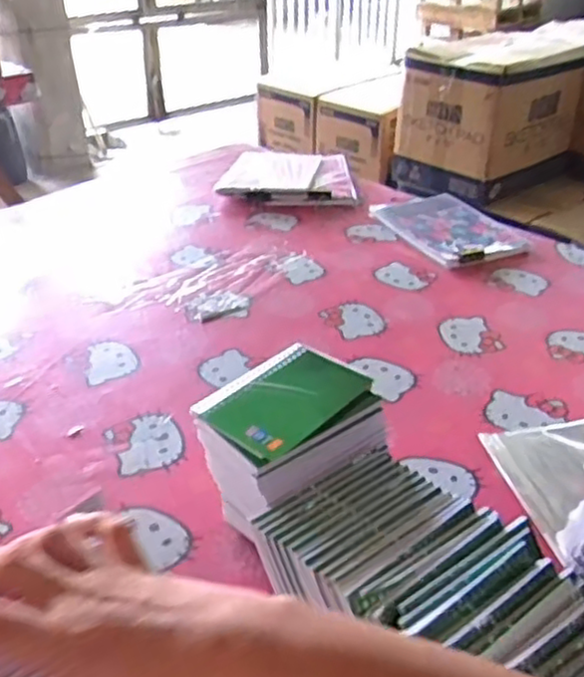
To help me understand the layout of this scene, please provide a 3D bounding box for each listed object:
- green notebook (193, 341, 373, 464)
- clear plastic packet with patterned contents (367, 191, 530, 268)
[{"bbox_3d":[-0.007,0.047,0.585,0.095,0.009,0.132,26,39,33],"label":"green notebook"},{"bbox_3d":[0.240,-0.181,1.121,0.169,0.025,0.258,-12,36,-20],"label":"clear plastic packet with patterned contents"}]

